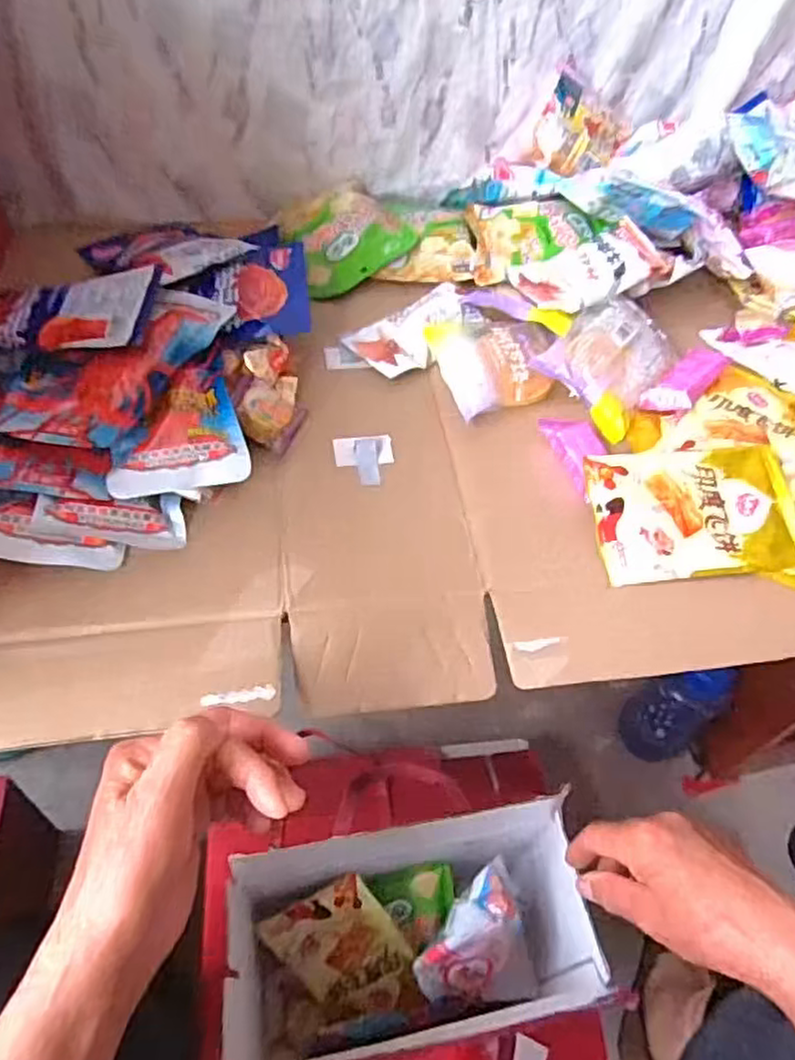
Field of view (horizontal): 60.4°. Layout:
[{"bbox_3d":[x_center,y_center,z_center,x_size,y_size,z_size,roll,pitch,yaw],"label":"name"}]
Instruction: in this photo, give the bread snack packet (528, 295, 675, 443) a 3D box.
[{"bbox_3d":[0.184,-0.146,0.595,0.089,0.045,0.118,35,57,22],"label":"bread snack packet"}]

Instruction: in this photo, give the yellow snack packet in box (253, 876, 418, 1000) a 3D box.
[{"bbox_3d":[-0.052,0.352,0.584,0.098,0.009,0.100,-34,99,6],"label":"yellow snack packet in box"}]

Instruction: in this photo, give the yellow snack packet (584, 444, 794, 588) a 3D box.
[{"bbox_3d":[0.226,-0.014,0.515,0.154,0.029,0.102,-2,52,-6],"label":"yellow snack packet"}]

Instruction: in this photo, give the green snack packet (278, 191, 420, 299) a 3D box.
[{"bbox_3d":[-0.054,-0.300,0.697,0.117,0.044,0.118,-20,56,-19],"label":"green snack packet"}]

